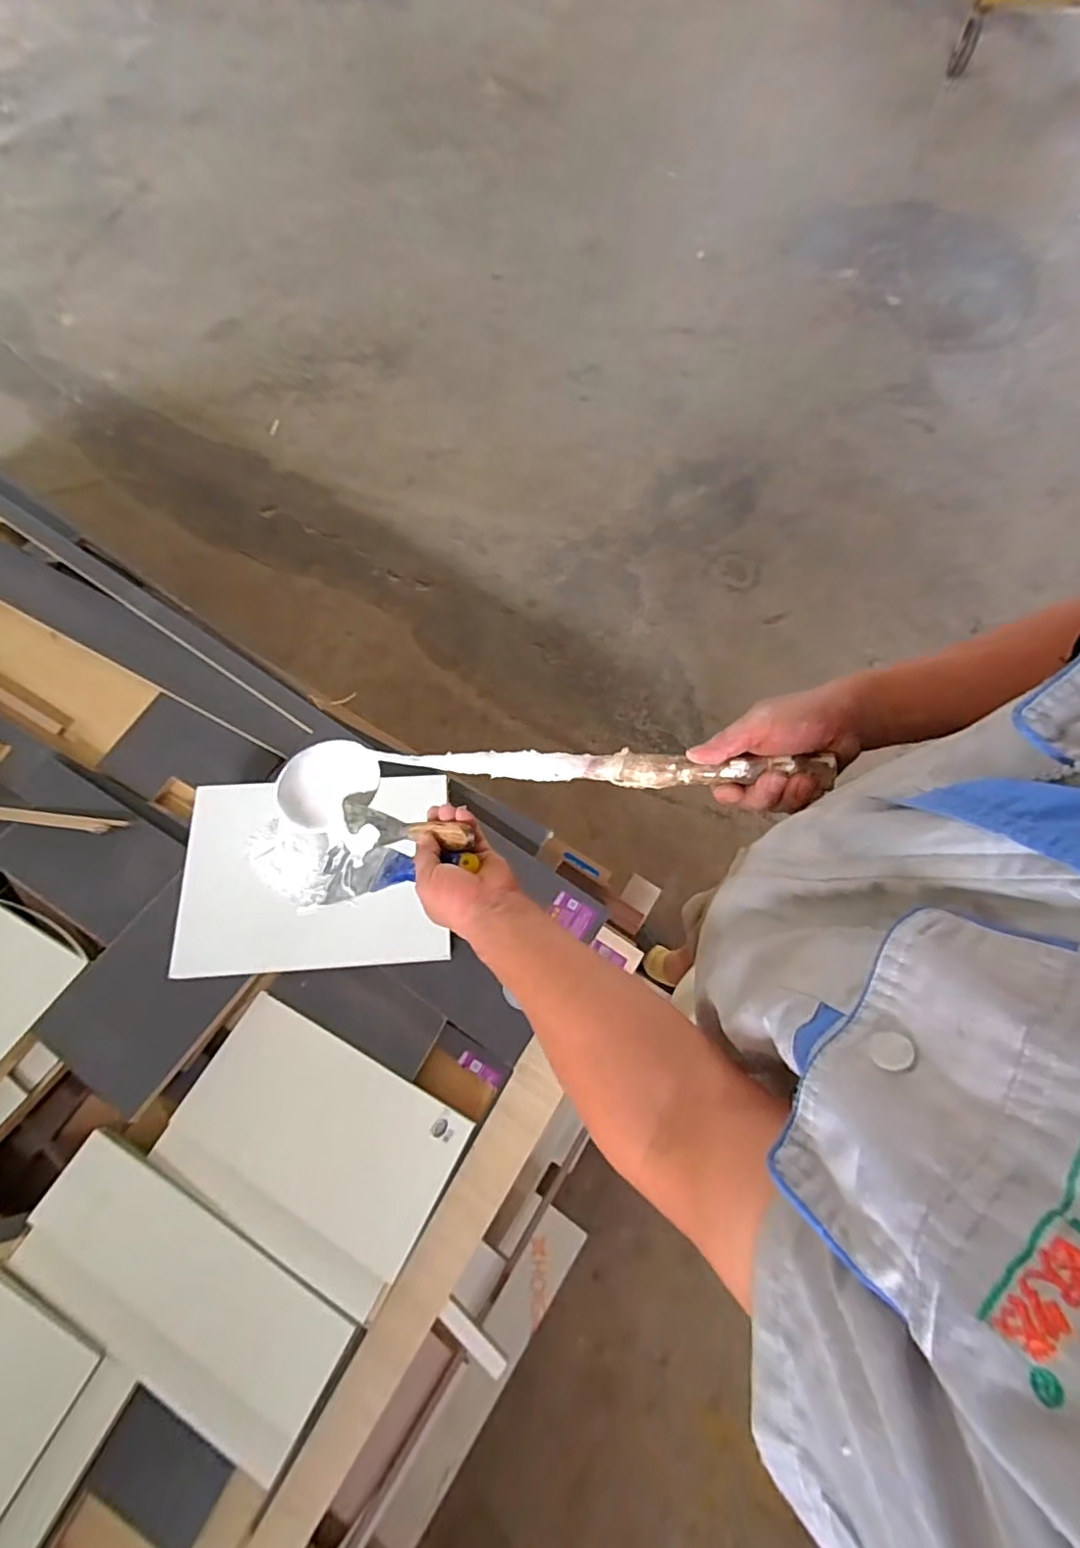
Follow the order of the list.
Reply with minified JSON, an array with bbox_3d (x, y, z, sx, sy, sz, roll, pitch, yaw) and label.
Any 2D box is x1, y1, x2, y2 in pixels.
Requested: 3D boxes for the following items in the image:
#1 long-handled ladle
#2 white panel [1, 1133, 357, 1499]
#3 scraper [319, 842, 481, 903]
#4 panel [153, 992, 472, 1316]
[{"bbox_3d":[-0.023,0.007,0.574,0.487,0.096,0.078,-3,63,20],"label":"long-handled ladle"},{"bbox_3d":[-0.405,0.581,0.671,0.389,0.020,0.154,28,69,8],"label":"white panel"},{"bbox_3d":[-0.156,0.097,0.618,0.203,0.017,0.066,-9,60,32],"label":"scraper"},{"bbox_3d":[-0.281,0.450,0.744,0.331,0.018,0.216,27,69,8],"label":"panel"}]

